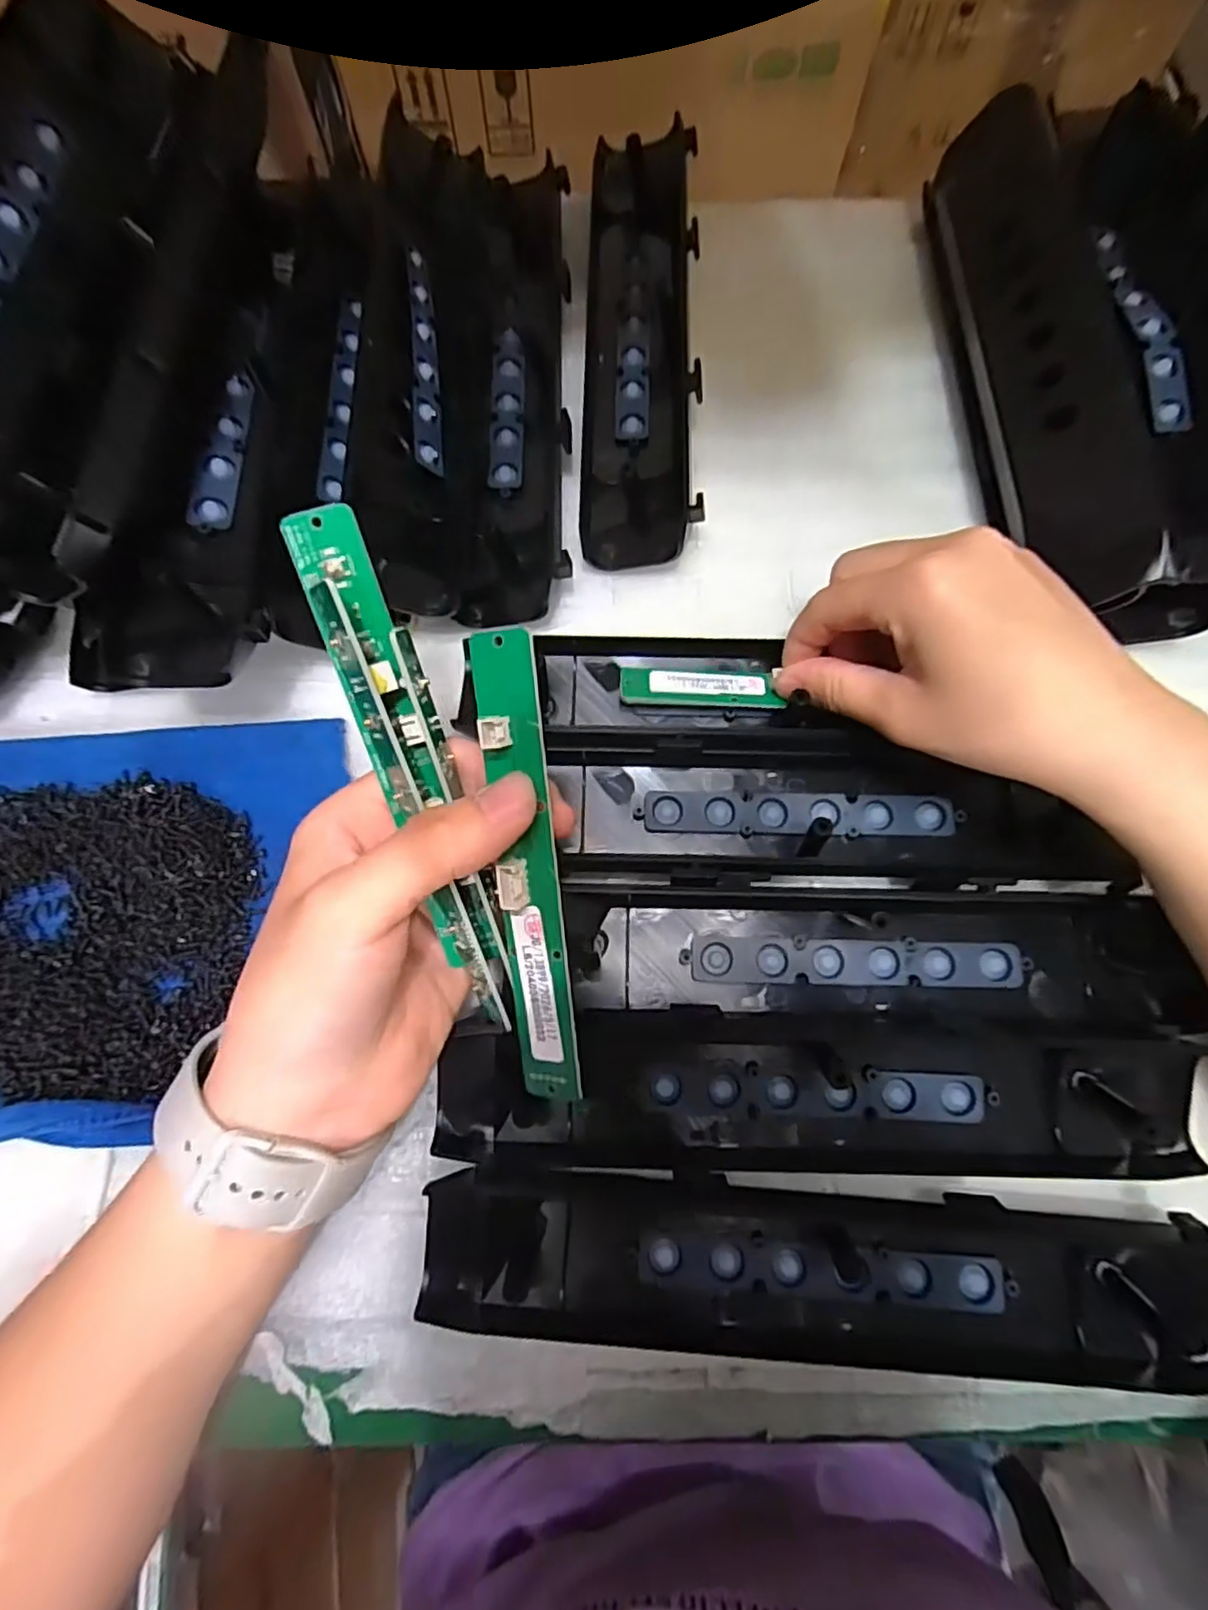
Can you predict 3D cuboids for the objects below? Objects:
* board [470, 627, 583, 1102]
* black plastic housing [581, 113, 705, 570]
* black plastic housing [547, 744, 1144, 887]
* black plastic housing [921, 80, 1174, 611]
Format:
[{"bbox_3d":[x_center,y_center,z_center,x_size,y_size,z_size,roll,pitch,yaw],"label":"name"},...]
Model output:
[{"bbox_3d":[-0.021,0.021,0.190,0.017,0.009,0.136,-6,102,-3],"label":"board"},{"bbox_3d":[0.020,-0.234,0.335,0.055,0.025,0.253,1,74,-1],"label":"black plastic housing"},{"bbox_3d":[0.088,0.004,0.271,0.213,0.022,0.056,0,74,-1],"label":"black plastic housing"},{"bbox_3d":[0.191,-0.212,0.310,0.041,0.062,0.270,0,74,-1],"label":"black plastic housing"}]

